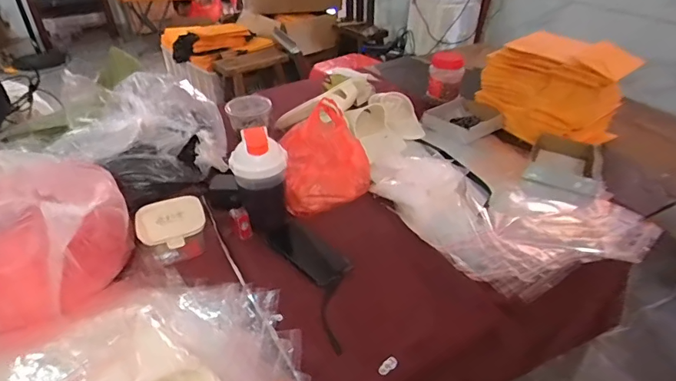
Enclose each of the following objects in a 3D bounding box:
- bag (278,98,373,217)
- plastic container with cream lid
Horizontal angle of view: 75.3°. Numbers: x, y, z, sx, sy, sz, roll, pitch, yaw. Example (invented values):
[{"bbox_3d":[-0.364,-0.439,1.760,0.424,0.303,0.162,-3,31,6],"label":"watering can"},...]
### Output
[{"bbox_3d":[-0.022,-0.078,0.929,0.178,0.138,0.248,0,35,0],"label":"bag"},{"bbox_3d":[-0.290,0.069,0.772,0.112,0.059,0.113,-18,39,-23],"label":"plastic container with cream lid"}]

